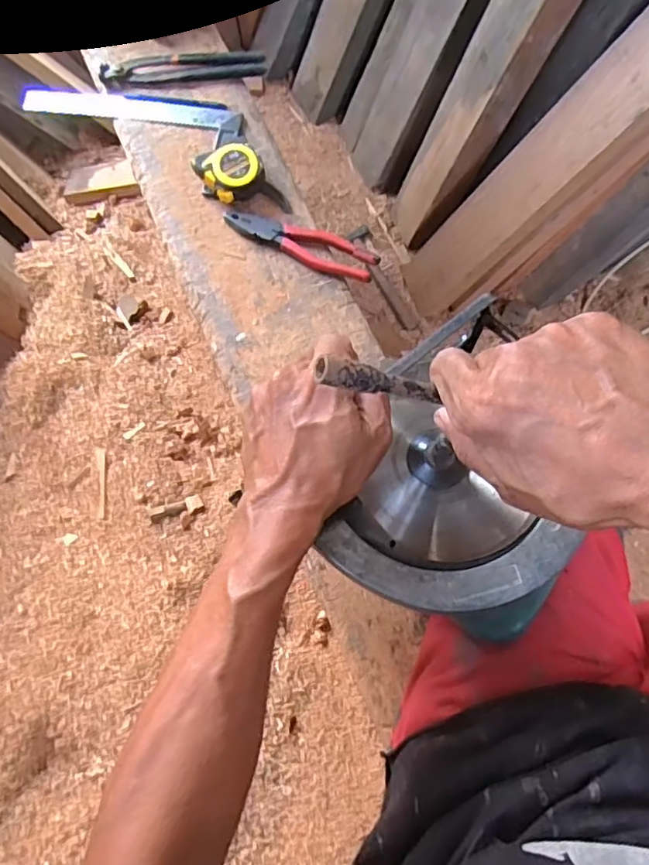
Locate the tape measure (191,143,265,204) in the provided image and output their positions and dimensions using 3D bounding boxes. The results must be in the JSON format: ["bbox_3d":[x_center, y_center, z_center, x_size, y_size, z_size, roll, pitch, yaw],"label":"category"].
[{"bbox_3d":[-0.113,-0.314,0.714,0.074,0.048,0.060,-31,77,-10],"label":"tape measure"}]

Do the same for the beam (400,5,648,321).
[{"bbox_3d":[0.398,-0.466,1.125,0.072,0.685,0.162,-9,72,-33],"label":"beam"}]

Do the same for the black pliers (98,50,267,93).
[{"bbox_3d":[-0.188,-0.487,0.779,0.216,0.020,0.045,-4,74,-3],"label":"black pliers"}]

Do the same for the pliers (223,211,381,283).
[{"bbox_3d":[-0.032,-0.227,0.699,0.193,0.023,0.046,21,74,4],"label":"pliers"}]

